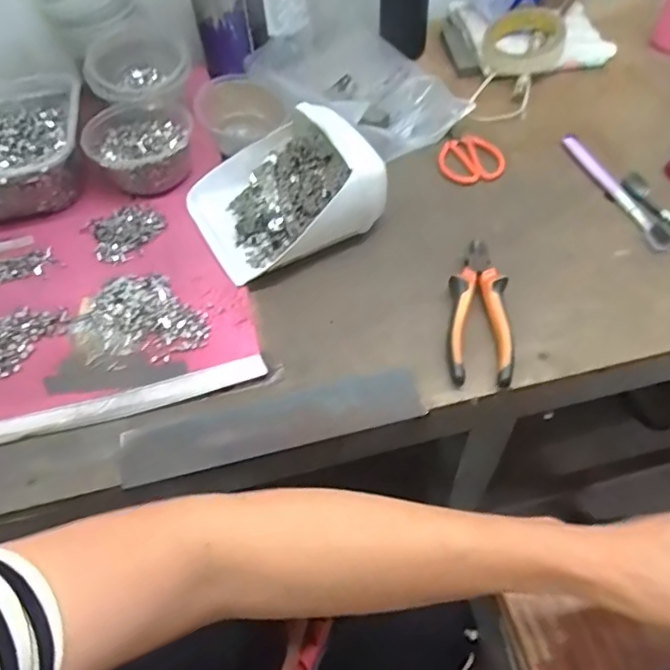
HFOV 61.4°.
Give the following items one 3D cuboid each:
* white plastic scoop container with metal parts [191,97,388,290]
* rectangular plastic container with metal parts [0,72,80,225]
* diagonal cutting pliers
[{"bbox_3d":[-0.057,-0.148,0.566,0.166,0.078,0.148,-28,60,-15],"label":"white plastic scoop container with metal parts"},{"bbox_3d":[-0.360,-0.205,0.619,0.179,0.072,0.176,-13,58,-6],"label":"rectangular plastic container with metal parts"},{"bbox_3d":[0.129,-0.024,0.509,0.052,0.024,0.147,3,57,5],"label":"diagonal cutting pliers"}]

